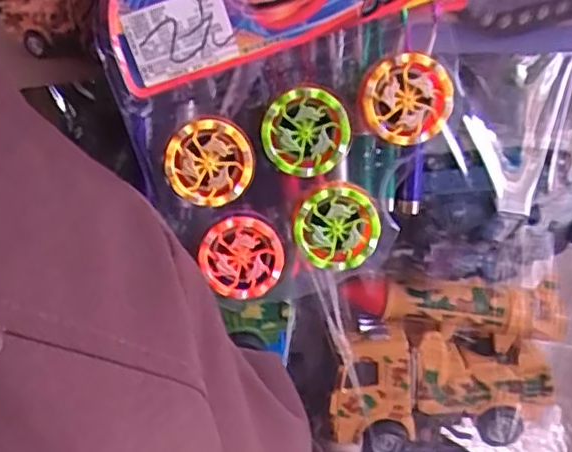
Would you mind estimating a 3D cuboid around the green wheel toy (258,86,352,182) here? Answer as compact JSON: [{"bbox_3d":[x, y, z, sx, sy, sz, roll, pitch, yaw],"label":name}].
[{"bbox_3d":[0.009,-0.044,0.298,0.041,0.041,0.012,6,29,14],"label":"green wheel toy"}]

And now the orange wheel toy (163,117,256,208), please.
[{"bbox_3d":[-0.037,-0.030,0.304,0.042,0.040,0.009,-2,28,0],"label":"orange wheel toy"}]

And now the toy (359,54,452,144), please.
[{"bbox_3d":[0.055,-0.058,0.288,0.041,0.041,0.016,1,29,6],"label":"toy"}]

